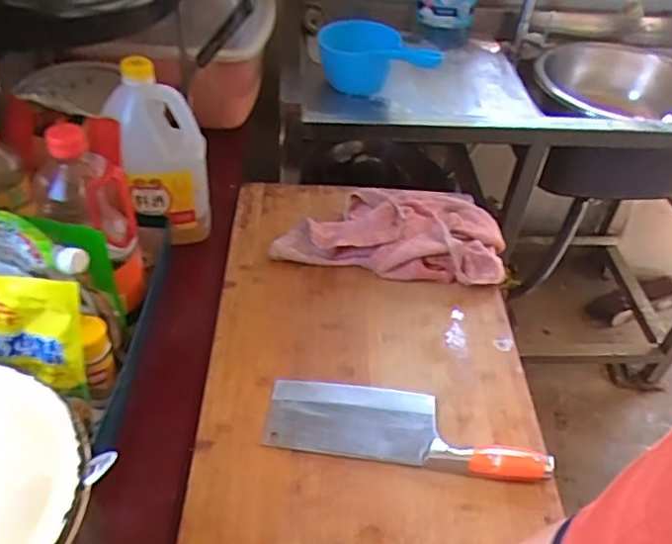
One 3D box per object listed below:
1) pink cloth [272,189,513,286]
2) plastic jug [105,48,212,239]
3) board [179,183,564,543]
[{"bbox_3d":[0.087,-0.072,0.849,0.319,0.065,0.190,8,43,2],"label":"pink cloth"},{"bbox_3d":[-0.224,-0.155,0.772,0.107,0.234,0.087,-9,45,-15],"label":"plastic jug"},{"bbox_3d":[0.041,0.075,0.723,0.367,0.039,0.524,3,43,-3],"label":"board"}]

